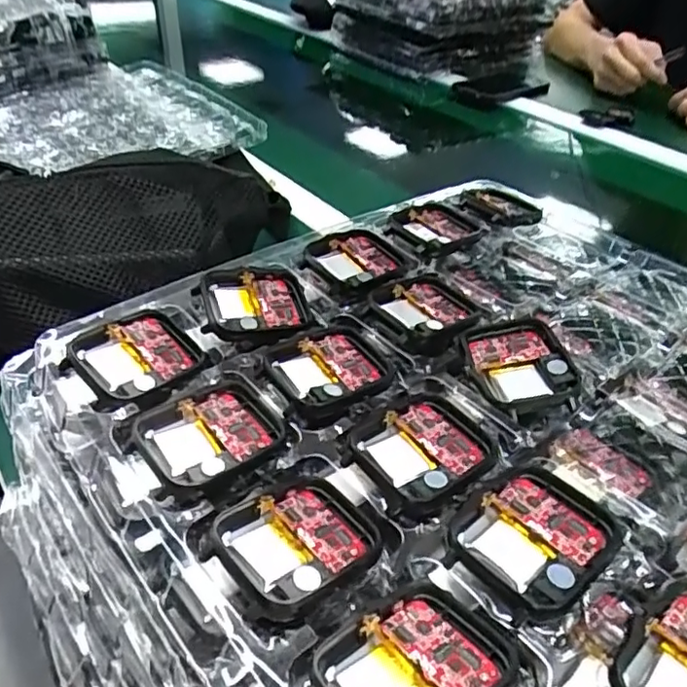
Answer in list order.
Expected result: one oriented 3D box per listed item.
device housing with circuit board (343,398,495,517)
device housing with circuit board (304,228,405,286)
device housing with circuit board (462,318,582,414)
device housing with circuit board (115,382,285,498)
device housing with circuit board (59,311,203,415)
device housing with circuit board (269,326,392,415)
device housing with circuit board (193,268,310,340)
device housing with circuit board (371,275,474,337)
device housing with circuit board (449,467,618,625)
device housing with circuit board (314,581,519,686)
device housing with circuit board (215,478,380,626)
[{"bbox_3d":[0.027,0.036,0.199,0.044,0.005,0.039,-23,46,-27],"label":"device housing with circuit board"},{"bbox_3d":[0.008,-0.040,0.282,0.042,0.009,0.038,-19,44,-23],"label":"device housing with circuit board"},{"bbox_3d":[0.068,0.010,0.232,0.036,0.012,0.044,-3,40,-7],"label":"device housing with circuit board"},{"bbox_3d":[-0.045,0.031,0.199,0.048,0.007,0.038,-24,46,-28],"label":"device housing with circuit board"},{"bbox_3d":[-0.079,0.005,0.228,0.039,0.012,0.047,29,47,29],"label":"device housing with circuit board"},{"bbox_3d":[-0.005,0.009,0.229,0.042,0.006,0.037,-17,44,-22],"label":"device housing with circuit board"},{"bbox_3d":[-0.038,-0.018,0.254,0.045,0.013,0.039,-9,41,-13],"label":"device housing with circuit board"},{"bbox_3d":[0.036,-0.016,0.258,0.042,0.007,0.037,-23,46,-27],"label":"device housing with circuit board"},{"bbox_3d":[0.055,0.056,0.171,0.044,0.006,0.038,-21,45,-25],"label":"device housing with circuit board"},{"bbox_3d":[0.019,0.079,0.146,0.045,0.005,0.037,-21,29,-27],"label":"device housing with circuit board"},{"bbox_3d":[-0.013,0.057,0.173,0.043,0.010,0.037,-26,48,-30],"label":"device housing with circuit board"}]

